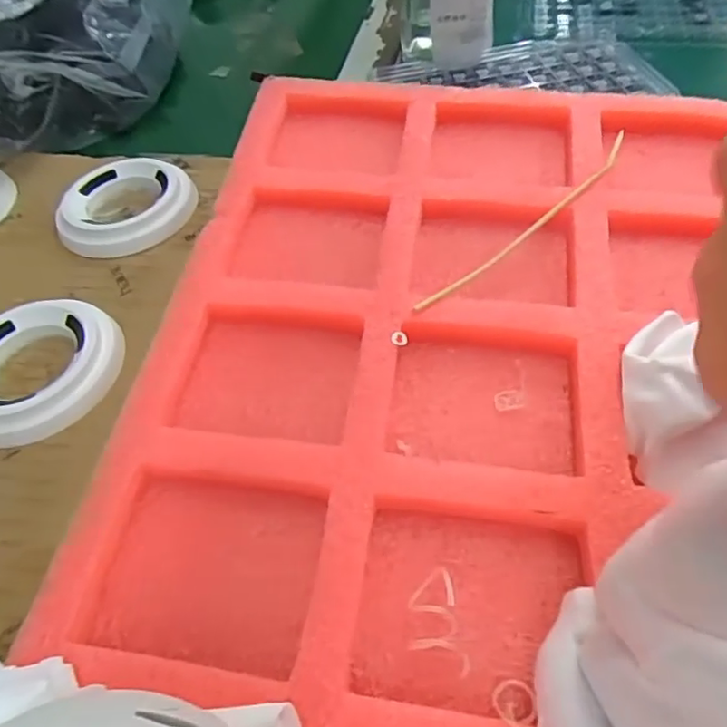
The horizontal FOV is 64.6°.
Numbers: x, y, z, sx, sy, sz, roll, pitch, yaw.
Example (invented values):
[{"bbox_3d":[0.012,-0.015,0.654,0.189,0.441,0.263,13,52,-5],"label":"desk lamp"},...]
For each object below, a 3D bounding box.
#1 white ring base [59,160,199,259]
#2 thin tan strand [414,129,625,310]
[{"bbox_3d":[-0.123,-0.083,0.300,0.067,0.010,0.065,-2,53,4],"label":"white ring base"},{"bbox_3d":[0.072,-0.061,0.241,0.138,0.010,0.009,-39,59,-22],"label":"thin tan strand"}]

